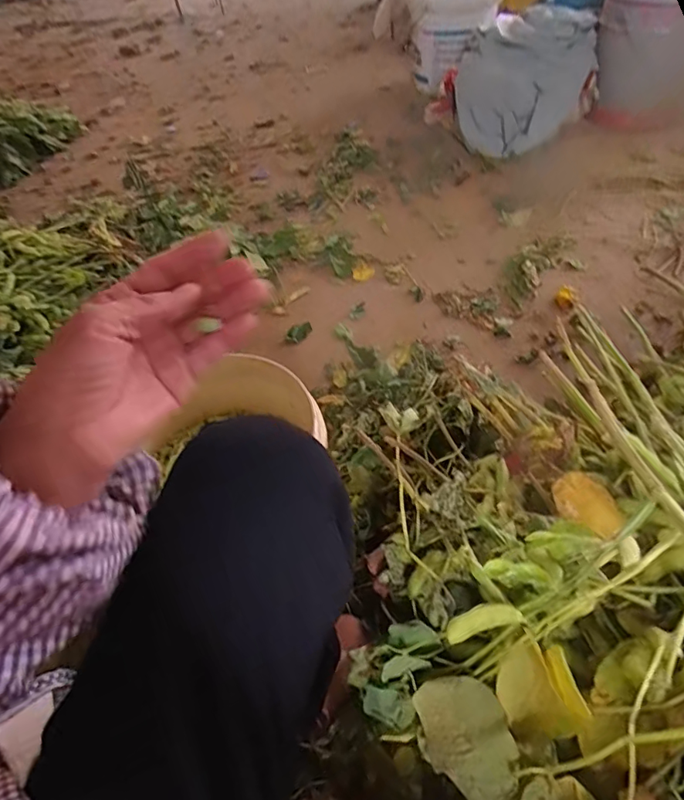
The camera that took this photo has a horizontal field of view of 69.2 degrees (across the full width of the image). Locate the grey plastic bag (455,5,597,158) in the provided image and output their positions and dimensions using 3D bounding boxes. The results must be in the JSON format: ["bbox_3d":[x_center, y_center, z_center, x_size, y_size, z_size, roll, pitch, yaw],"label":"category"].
[{"bbox_3d":[0.505,-0.886,1.386,0.350,0.247,0.351,11,51,14],"label":"grey plastic bag"}]

